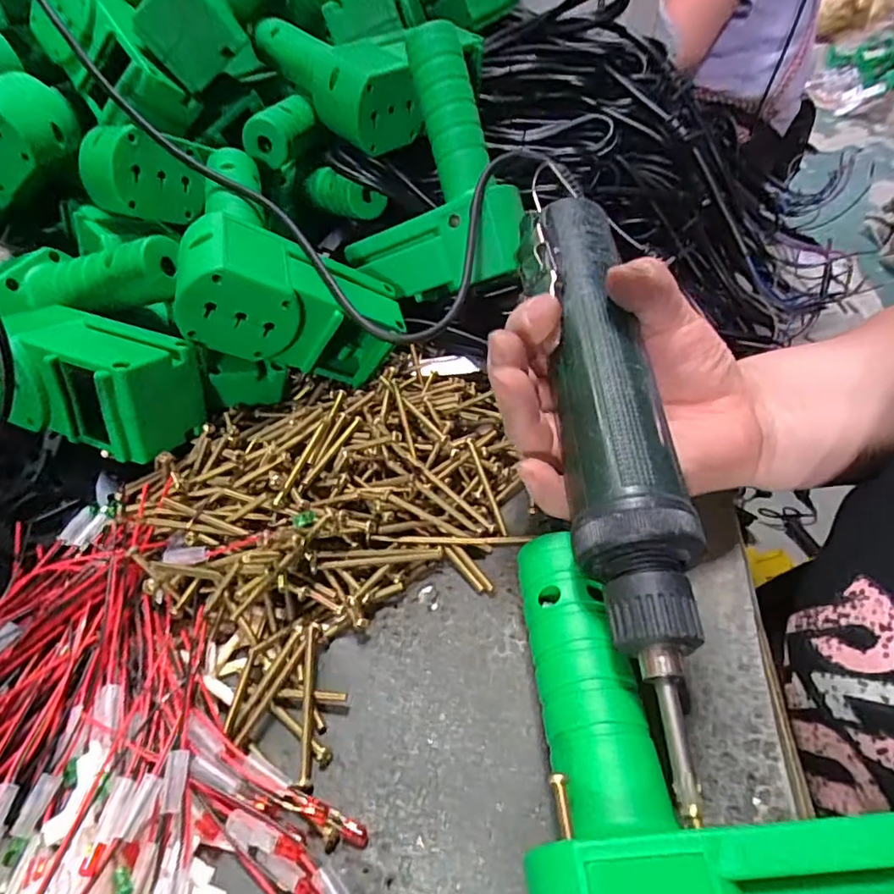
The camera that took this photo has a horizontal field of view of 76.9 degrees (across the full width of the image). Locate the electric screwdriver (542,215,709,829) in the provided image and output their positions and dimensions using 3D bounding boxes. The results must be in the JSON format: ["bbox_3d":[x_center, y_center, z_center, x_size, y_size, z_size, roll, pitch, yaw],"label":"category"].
[{"bbox_3d":[0.061,-0.009,0.214,0.036,0.033,0.237,-1,59,0],"label":"electric screwdriver"}]

